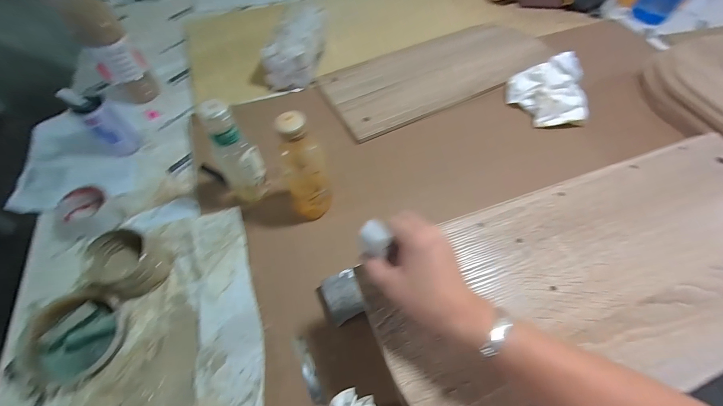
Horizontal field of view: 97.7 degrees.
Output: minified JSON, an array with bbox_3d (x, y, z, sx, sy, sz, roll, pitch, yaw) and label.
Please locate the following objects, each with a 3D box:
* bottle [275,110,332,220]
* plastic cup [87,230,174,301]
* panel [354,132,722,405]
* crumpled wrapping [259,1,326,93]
[{"bbox_3d":[-0.085,-0.050,0.492,0.064,0.197,0.057,-12,59,-6],"label":"bottle"},{"bbox_3d":[-0.367,0.095,0.493,0.083,0.074,0.091,22,61,13],"label":"plastic cup"},{"bbox_3d":[0.304,0.073,0.378,0.582,0.019,0.247,-19,59,-12],"label":"panel"},{"bbox_3d":[-0.150,-0.372,0.760,0.098,0.119,0.202,10,59,6],"label":"crumpled wrapping"}]

